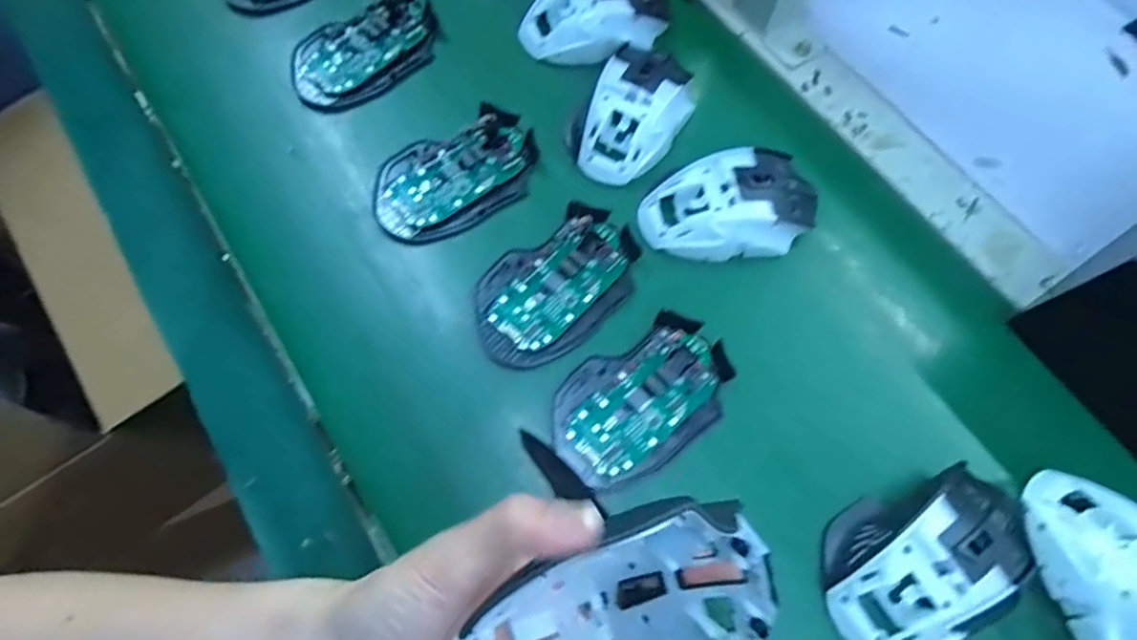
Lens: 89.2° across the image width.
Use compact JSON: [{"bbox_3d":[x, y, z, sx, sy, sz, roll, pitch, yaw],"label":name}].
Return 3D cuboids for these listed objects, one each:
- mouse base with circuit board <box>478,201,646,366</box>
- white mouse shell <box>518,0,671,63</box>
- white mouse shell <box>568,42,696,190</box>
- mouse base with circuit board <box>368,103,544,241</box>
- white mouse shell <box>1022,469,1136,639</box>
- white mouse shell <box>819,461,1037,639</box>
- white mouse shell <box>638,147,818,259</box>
[{"bbox_3d":[-0.007,-0.022,0.354,0.113,0.015,0.072,-41,76,-16],"label":"mouse base with circuit board"},{"bbox_3d":[0.022,-0.229,0.428,0.112,0.032,0.063,-21,71,-10],"label":"white mouse shell"},{"bbox_3d":[0.045,-0.145,0.394,0.063,0.029,0.102,33,71,10],"label":"white mouse shell"},{"bbox_3d":[-0.074,-0.098,0.381,0.112,0.020,0.073,-26,72,-12],"label":"mouse base with circuit board"},{"bbox_3d":[0.279,0.135,0.293,0.069,0.043,0.115,-16,70,-8],"label":"white mouse shell"},{"bbox_3d":[0.189,0.124,0.297,0.116,0.036,0.075,-22,71,-11],"label":"white mouse shell"},{"bbox_3d":[0.106,-0.073,0.370,0.112,0.035,0.063,-16,70,-9],"label":"white mouse shell"}]

